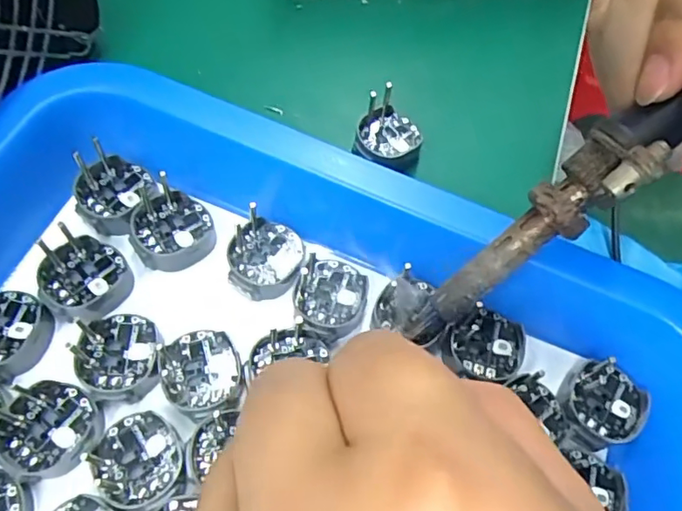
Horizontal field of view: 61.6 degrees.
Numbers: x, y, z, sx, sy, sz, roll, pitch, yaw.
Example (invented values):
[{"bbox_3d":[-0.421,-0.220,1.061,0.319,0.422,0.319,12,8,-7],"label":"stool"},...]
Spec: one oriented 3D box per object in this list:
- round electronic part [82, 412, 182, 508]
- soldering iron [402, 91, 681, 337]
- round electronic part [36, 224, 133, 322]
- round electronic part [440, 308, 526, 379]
[{"bbox_3d":[-0.062,0.062,0.172,0.025,0.005,0.027,1,65,-3],"label":"round electronic part"},{"bbox_3d":[0.103,-0.050,0.156,0.225,0.024,0.019,-44,72,14],"label":"soldering iron"},{"bbox_3d":[-0.090,0.006,0.197,0.028,0.014,0.031,-41,74,-19],"label":"round electronic part"},{"bbox_3d":[0.050,0.031,0.201,0.027,0.005,0.025,1,65,-3],"label":"round electronic part"}]

